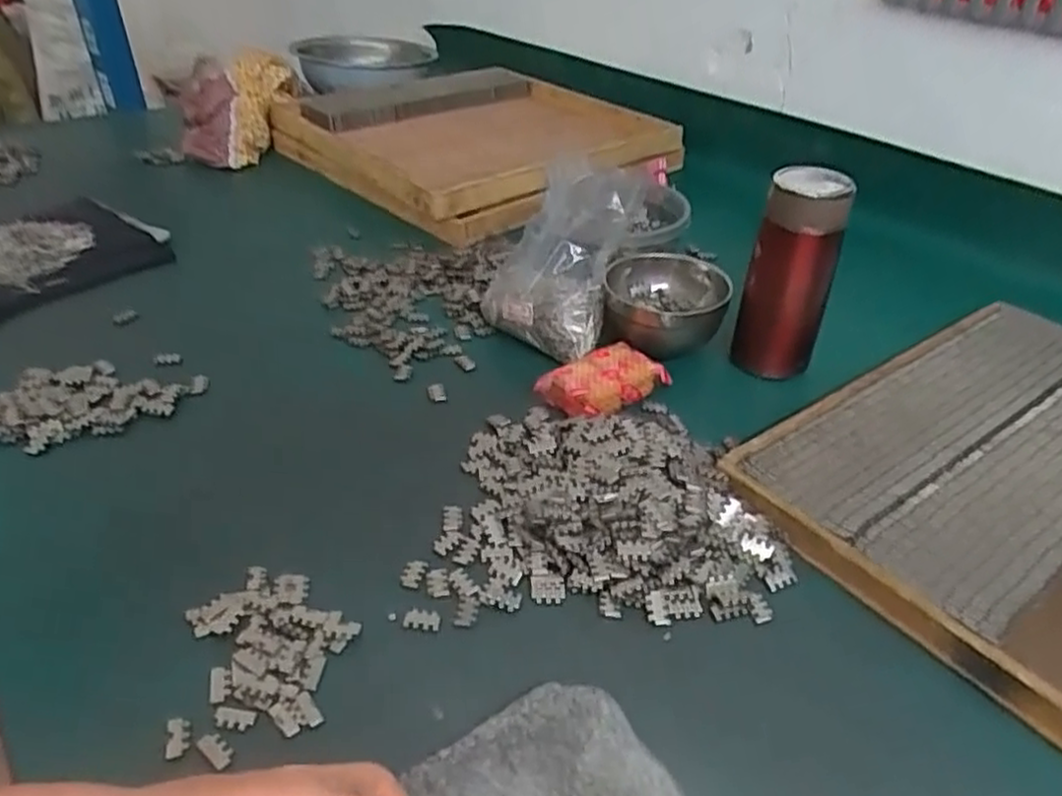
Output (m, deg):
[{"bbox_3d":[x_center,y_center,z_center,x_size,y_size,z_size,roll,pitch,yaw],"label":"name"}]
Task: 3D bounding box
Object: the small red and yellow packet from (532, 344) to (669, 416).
[{"bbox_3d":[0.059,-0.015,0.585,0.092,0.021,0.058,-23,43,-32],"label":"small red and yellow packet"}]

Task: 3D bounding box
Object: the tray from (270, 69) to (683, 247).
[{"bbox_3d":[-0.092,-0.357,1.008,0.396,0.069,0.458,-24,44,-32],"label":"tray"}]

